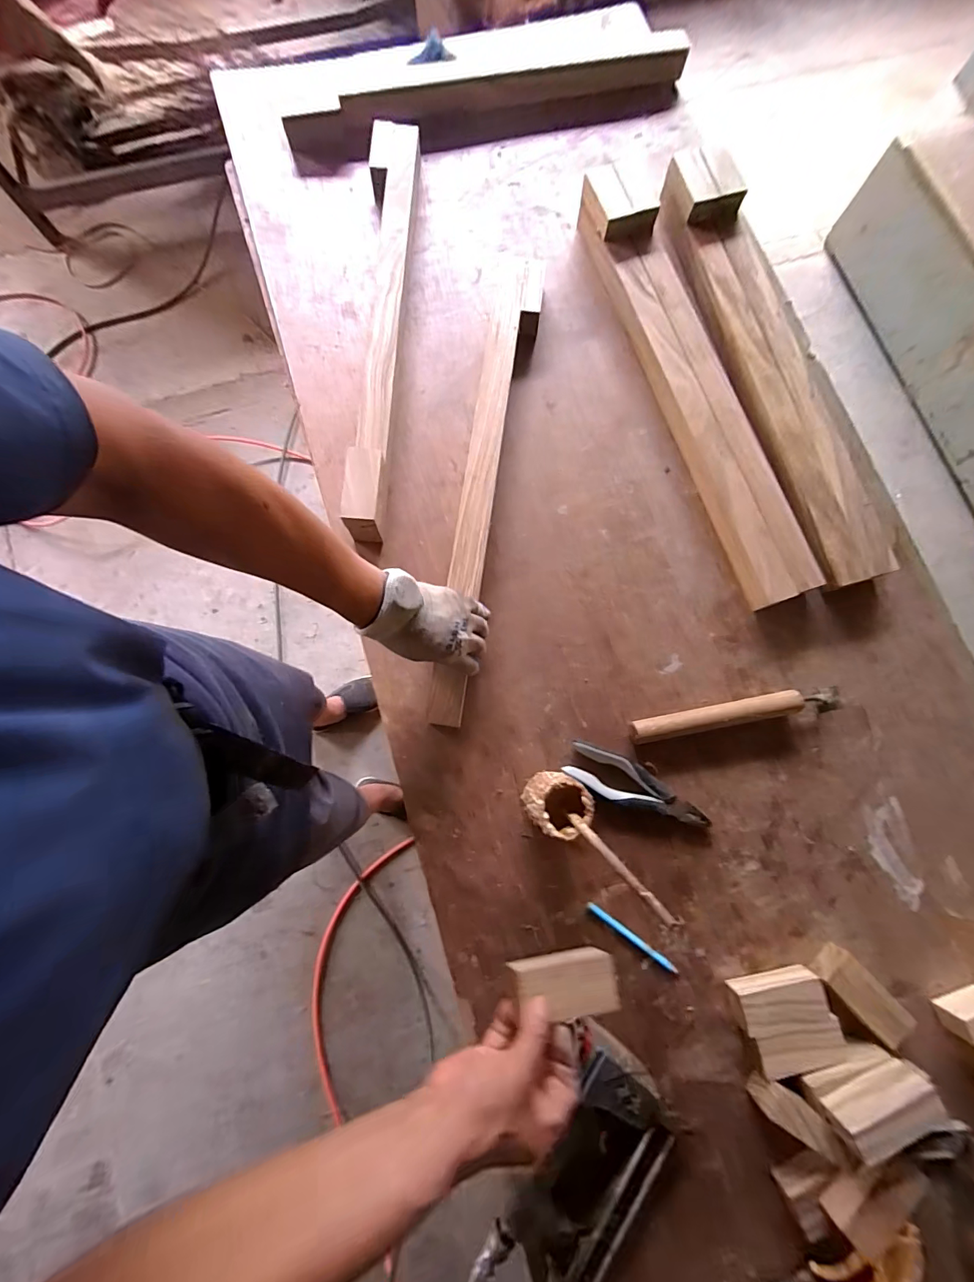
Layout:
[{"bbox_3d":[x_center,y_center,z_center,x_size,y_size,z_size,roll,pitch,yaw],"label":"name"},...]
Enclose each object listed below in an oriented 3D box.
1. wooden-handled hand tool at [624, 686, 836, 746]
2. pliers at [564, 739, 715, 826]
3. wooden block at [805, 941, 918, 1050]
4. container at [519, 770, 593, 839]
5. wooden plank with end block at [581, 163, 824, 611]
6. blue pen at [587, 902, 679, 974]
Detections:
[{"bbox_3d":[0.326,0.098,0.589,0.274,0.032,0.036,-8,79,-3],"label":"wooden-handled hand tool"},{"bbox_3d":[0.195,0.192,0.576,0.189,0.020,0.058,26,79,4],"label":"pliers"},{"bbox_3d":[0.451,0.425,0.529,0.113,0.035,0.050,44,81,7],"label":"wooden block"},{"bbox_3d":[0.081,0.194,0.530,0.069,0.090,0.063,0,79,-1],"label":"container"},{"bbox_3d":[0.307,-0.402,0.667,0.109,0.065,0.730,-17,80,-4],"label":"wooden plank with end block"},{"bbox_3d":[0.180,0.368,0.548,0.128,0.011,0.009,36,80,6],"label":"blue pen"}]

